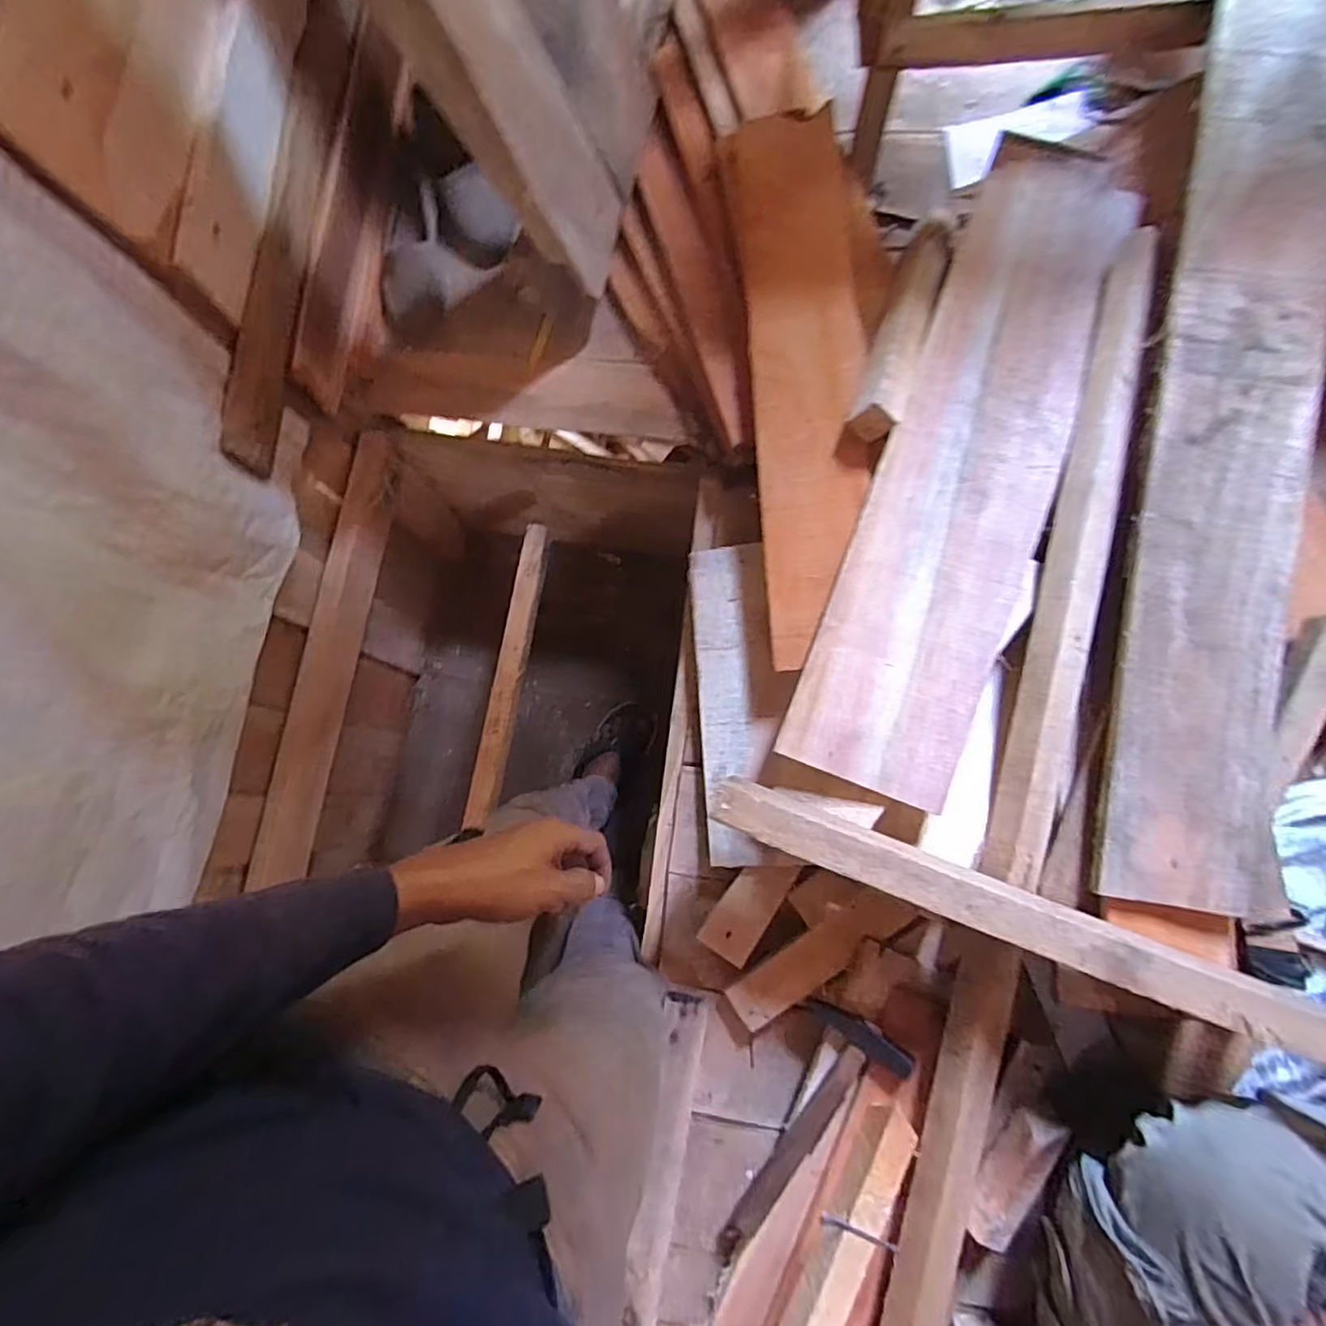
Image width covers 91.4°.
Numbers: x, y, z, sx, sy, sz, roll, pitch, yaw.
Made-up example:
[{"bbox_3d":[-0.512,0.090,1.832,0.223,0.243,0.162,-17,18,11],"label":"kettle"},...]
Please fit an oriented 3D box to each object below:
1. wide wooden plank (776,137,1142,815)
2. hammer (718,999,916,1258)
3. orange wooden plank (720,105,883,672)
[{"bbox_3d":[0.335,-0.220,0.692,0.178,0.016,0.734,20,88,9],"label":"wide wooden plank"},{"bbox_3d":[0.130,0.515,0.705,0.097,0.053,0.315,38,91,10],"label":"hammer"},{"bbox_3d":[0.171,-0.339,0.752,0.140,0.036,0.659,-5,84,8],"label":"orange wooden plank"}]

